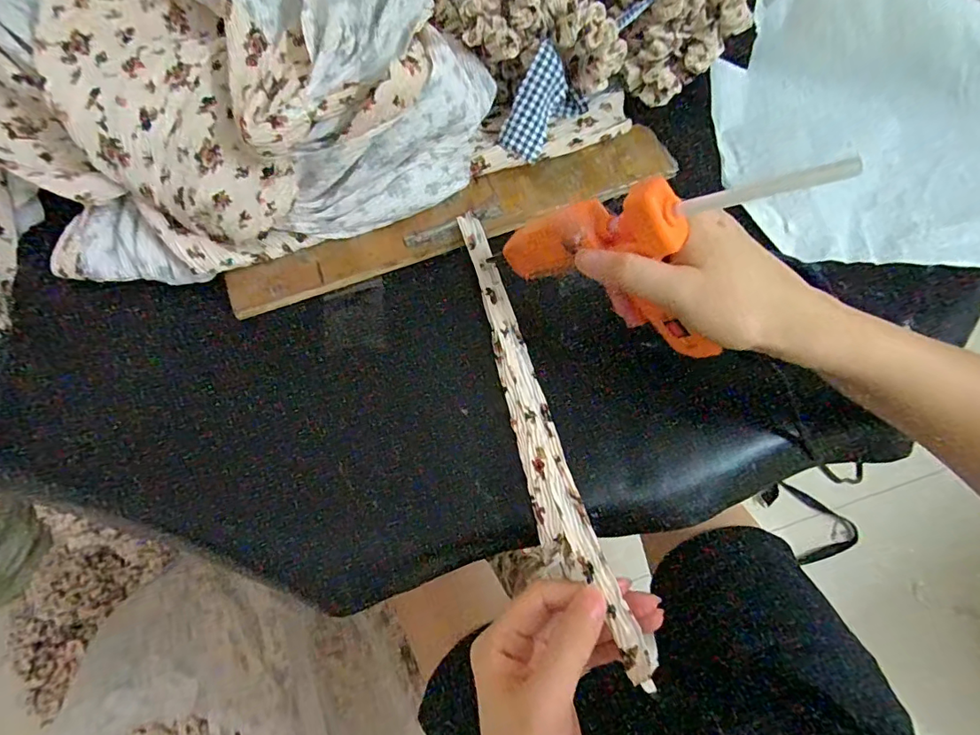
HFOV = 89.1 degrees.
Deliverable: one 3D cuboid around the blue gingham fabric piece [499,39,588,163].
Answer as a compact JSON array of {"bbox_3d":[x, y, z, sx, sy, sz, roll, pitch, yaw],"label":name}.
[{"bbox_3d":[0.043,-0.212,0.401,0.033,0.062,0.082,36,71,16],"label":"blue gingham fabric piece"}]

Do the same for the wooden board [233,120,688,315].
[{"bbox_3d":[-0.024,-0.120,0.398,0.365,0.011,0.054,-21,73,-8],"label":"wooden board"}]

